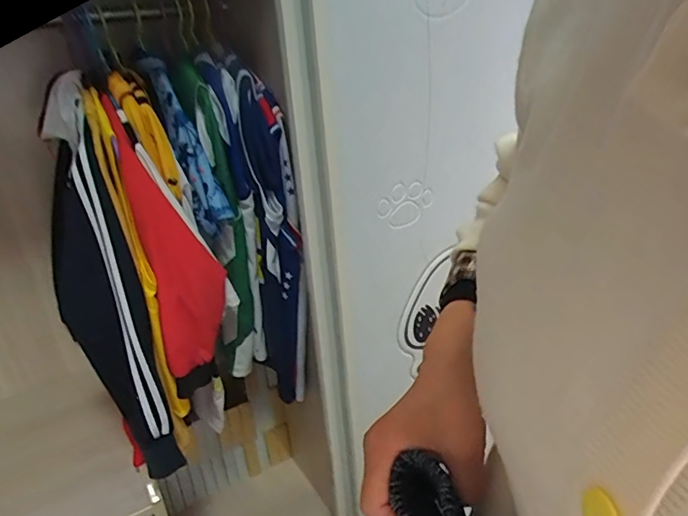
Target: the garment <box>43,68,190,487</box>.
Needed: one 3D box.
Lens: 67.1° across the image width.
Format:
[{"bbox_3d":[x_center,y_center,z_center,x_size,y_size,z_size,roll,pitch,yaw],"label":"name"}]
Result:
[{"bbox_3d":[-0.403,0.016,0.866,0.098,0.528,0.415,-15,28,-21],"label":"garment"}]

